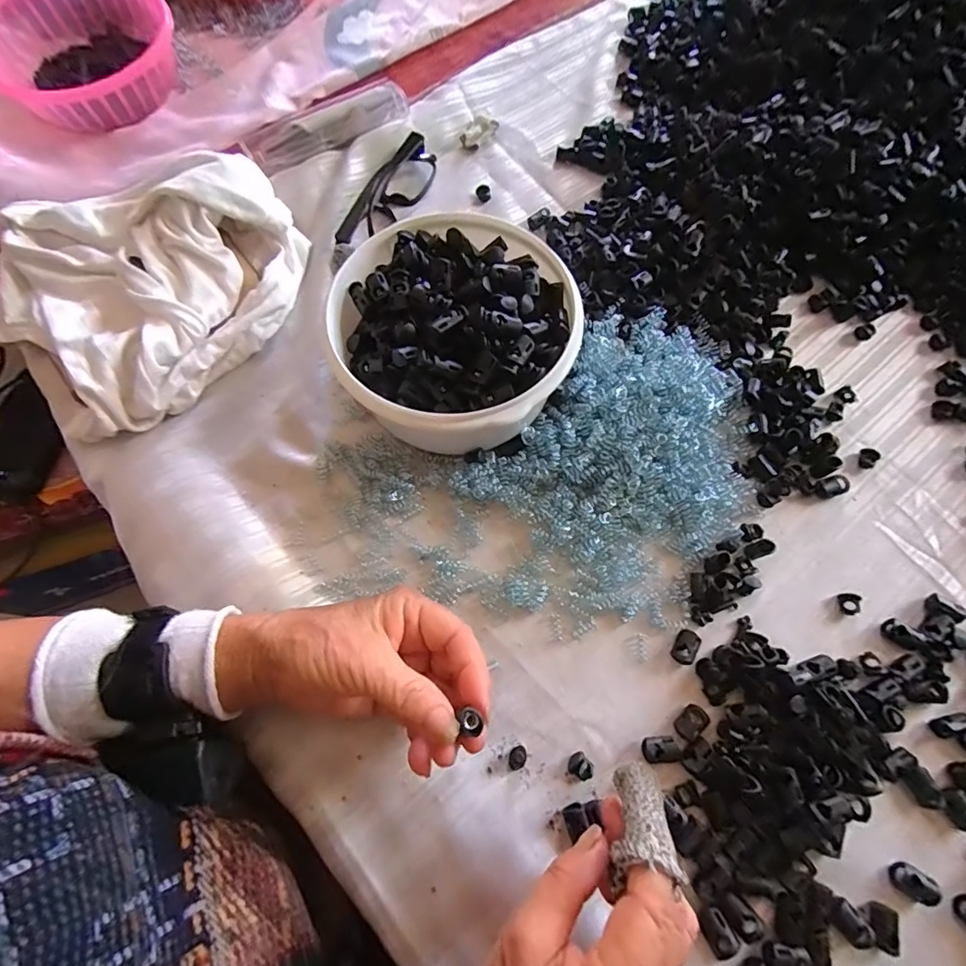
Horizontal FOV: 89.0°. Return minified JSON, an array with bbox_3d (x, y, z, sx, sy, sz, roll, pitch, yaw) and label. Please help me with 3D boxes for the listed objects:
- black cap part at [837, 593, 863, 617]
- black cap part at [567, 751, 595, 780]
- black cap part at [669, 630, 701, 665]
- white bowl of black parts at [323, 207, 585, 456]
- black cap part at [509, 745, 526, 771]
[{"bbox_3d":[0.233,0.077,0.312,0.012,0.007,0.014,0,69,2],"label":"black cap part"},{"bbox_3d":[0.056,0.163,0.281,0.013,0.006,0.015,-40,73,-13],"label":"black cap part"},{"bbox_3d":[0.125,0.102,0.303,0.015,0.007,0.020,31,73,13],"label":"black cap part"},{"bbox_3d":[-0.018,-0.097,0.334,0.154,0.085,0.156,-1,69,2],"label":"white bowl of black parts"},{"bbox_3d":[0.020,0.159,0.283,0.009,0.007,0.014,20,71,9],"label":"black cap part"}]

